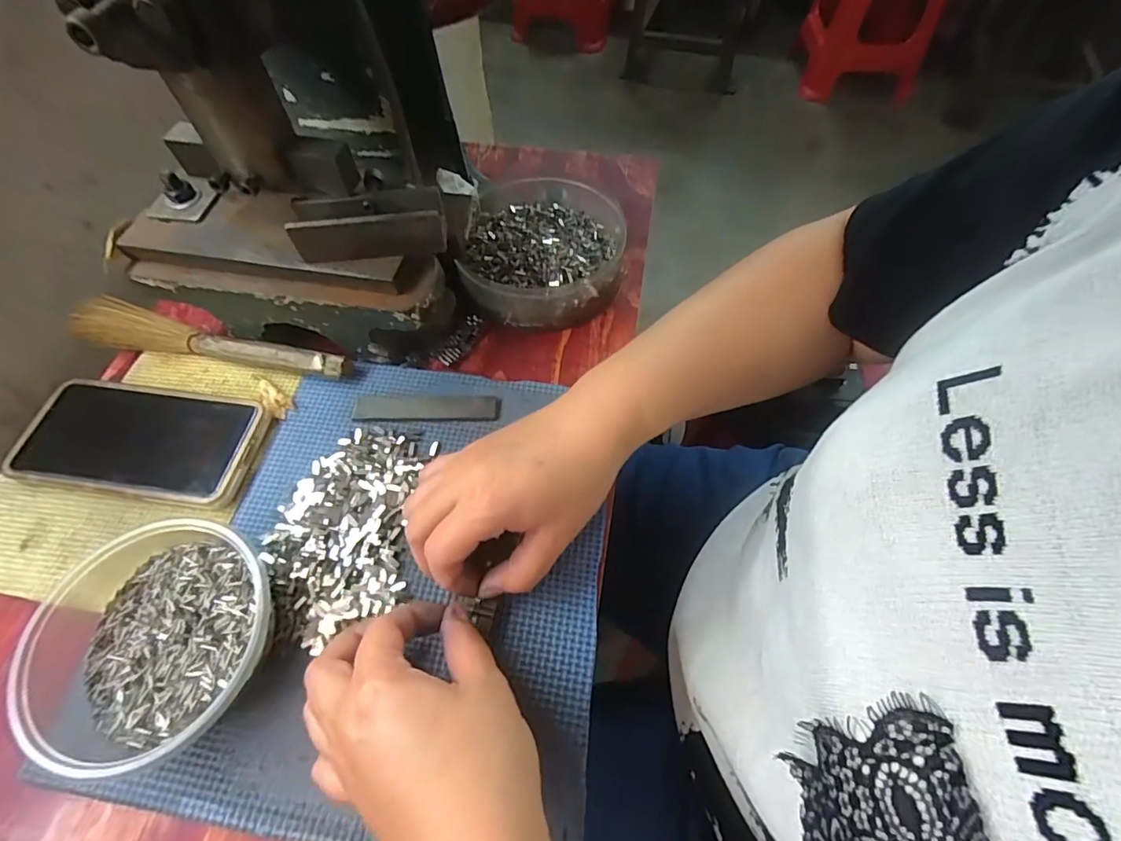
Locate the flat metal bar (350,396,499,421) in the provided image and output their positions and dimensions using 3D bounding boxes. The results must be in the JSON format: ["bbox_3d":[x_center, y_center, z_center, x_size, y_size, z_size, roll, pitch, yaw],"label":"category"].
[{"bbox_3d":[-0.094,-0.009,0.361,0.101,0.004,0.020,0,59,1],"label":"flat metal bar"}]

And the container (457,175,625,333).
[{"bbox_3d":[-0.011,-0.146,0.422,0.127,0.038,0.155,3,59,3],"label":"container"}]

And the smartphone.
[{"bbox_3d":[-0.278,0.012,0.344,0.151,0.011,0.076,7,60,5],"label":"smartphone"}]

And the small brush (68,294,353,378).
[{"bbox_3d":[-0.258,-0.060,0.381,0.222,0.021,0.034,12,60,8],"label":"small brush"}]

